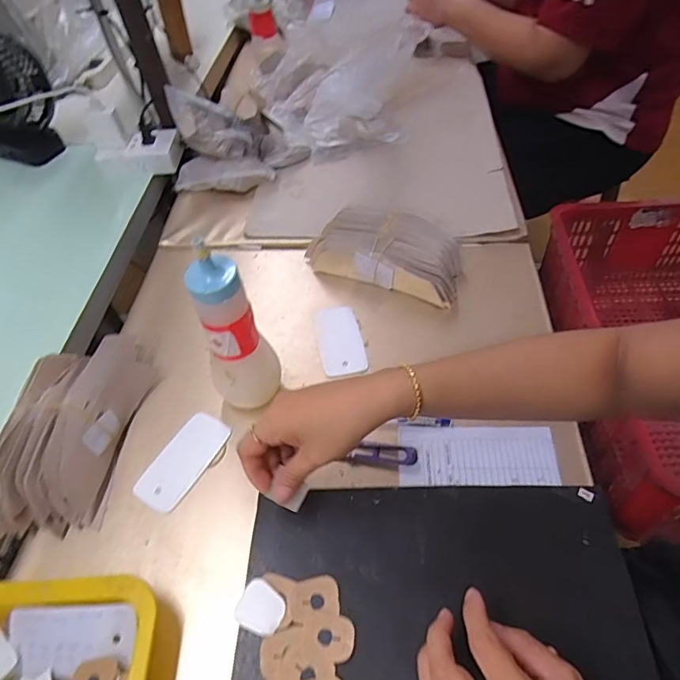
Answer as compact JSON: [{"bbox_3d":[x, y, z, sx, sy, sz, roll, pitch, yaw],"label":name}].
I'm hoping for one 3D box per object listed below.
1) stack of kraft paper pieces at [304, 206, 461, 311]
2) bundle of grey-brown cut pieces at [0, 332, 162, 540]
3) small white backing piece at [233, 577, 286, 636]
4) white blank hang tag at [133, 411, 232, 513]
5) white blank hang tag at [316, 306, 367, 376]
[{"bbox_3d":[0.060,-0.119,0.633,0.205,0.060,0.097,21,55,18],"label":"stack of kraft paper pieces"},{"bbox_3d":[-0.273,0.080,0.493,0.100,0.062,0.201,1,52,4],"label":"bundle of grey-brown cut pieces"},{"bbox_3d":[-0.062,0.212,0.382,0.037,0.006,0.034,20,55,18],"label":"small white backing piece"},{"bbox_3d":[-0.157,0.120,0.487,0.048,0.009,0.100,23,56,19],"label":"white blank hang tag"},{"bbox_3d":[0.000,-0.002,0.577,0.049,0.004,0.103,-10,52,-5],"label":"white blank hang tag"}]

